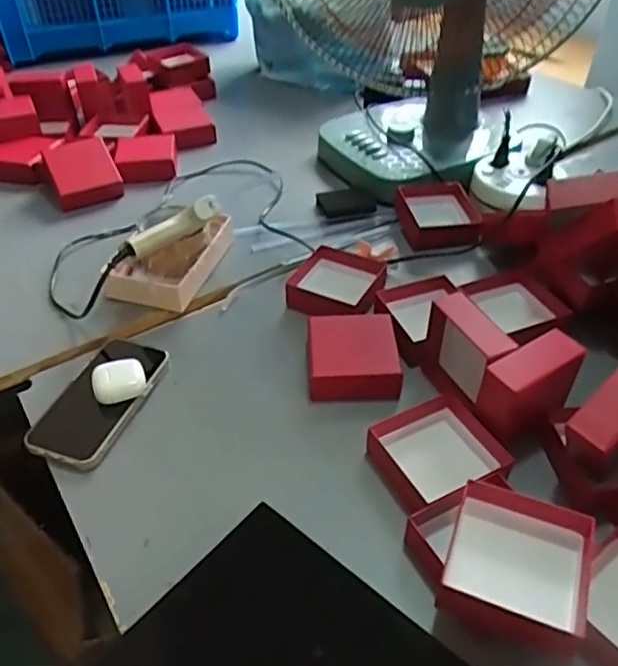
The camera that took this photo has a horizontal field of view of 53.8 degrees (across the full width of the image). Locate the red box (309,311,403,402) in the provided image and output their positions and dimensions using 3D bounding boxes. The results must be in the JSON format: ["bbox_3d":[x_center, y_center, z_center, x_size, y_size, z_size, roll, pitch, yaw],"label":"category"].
[{"bbox_3d":[0.044,0.020,0.607,0.088,0.040,0.095,-2,42,-1],"label":"red box"}]

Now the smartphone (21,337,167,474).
[{"bbox_3d":[-0.198,0.061,0.577,0.074,0.016,0.148,16,43,13],"label":"smartphone"}]

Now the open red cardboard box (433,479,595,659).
[{"bbox_3d":[0.142,0.158,0.416,0.092,0.044,0.086,12,46,20],"label":"open red cardboard box"}]

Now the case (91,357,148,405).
[{"bbox_3d":[-0.179,0.046,0.576,0.048,0.027,0.041,-17,44,-17],"label":"case"}]

